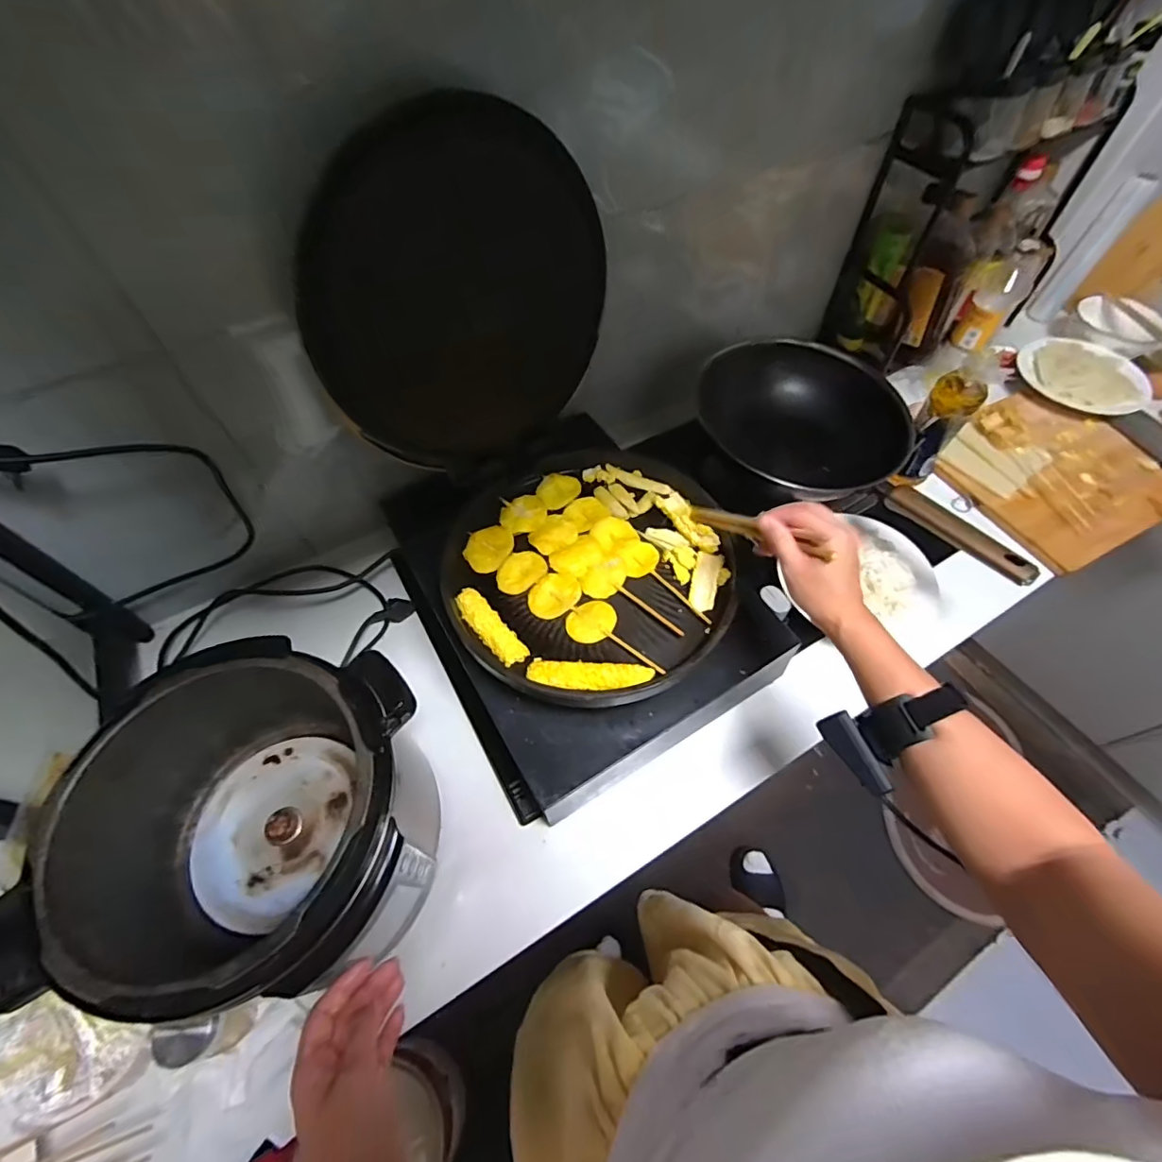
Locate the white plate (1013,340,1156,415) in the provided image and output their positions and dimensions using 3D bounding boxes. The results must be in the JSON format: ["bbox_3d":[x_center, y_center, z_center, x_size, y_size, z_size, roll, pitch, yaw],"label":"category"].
[{"bbox_3d":[0.897,-0.366,0.950,0.199,0.047,0.199,0,57,0],"label":"white plate"}]

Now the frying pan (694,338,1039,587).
[{"bbox_3d":[0.406,-0.179,0.764,0.180,0.130,0.470,-33,63,-19],"label":"frying pan"}]

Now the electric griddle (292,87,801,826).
[{"bbox_3d":[-0.007,-0.103,0.527,0.337,0.375,0.442,-28,61,-16],"label":"electric griddle"}]

